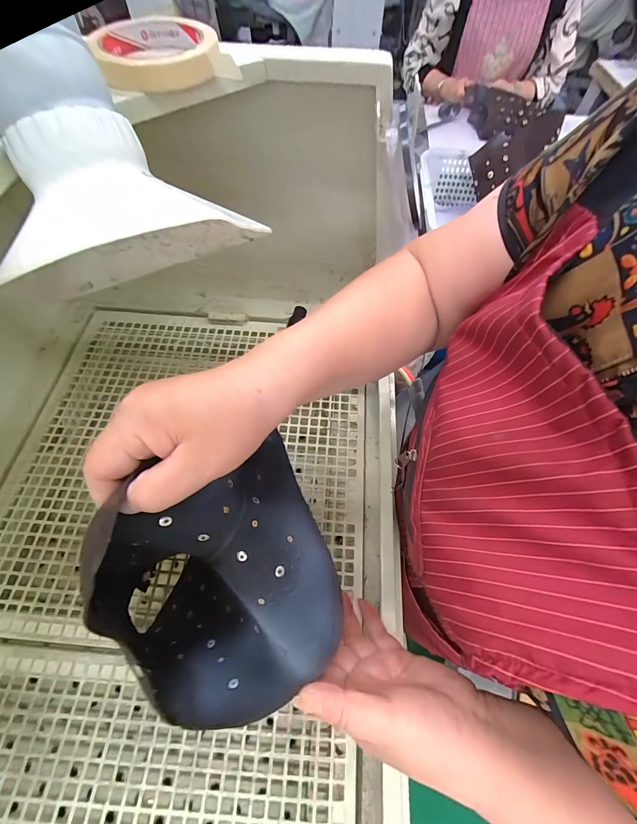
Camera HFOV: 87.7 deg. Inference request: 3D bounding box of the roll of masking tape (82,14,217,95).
[{"bbox_3d":[-0.129,-0.289,0.266,0.090,0.023,0.105,-2,62,-3],"label":"roll of masking tape"}]

